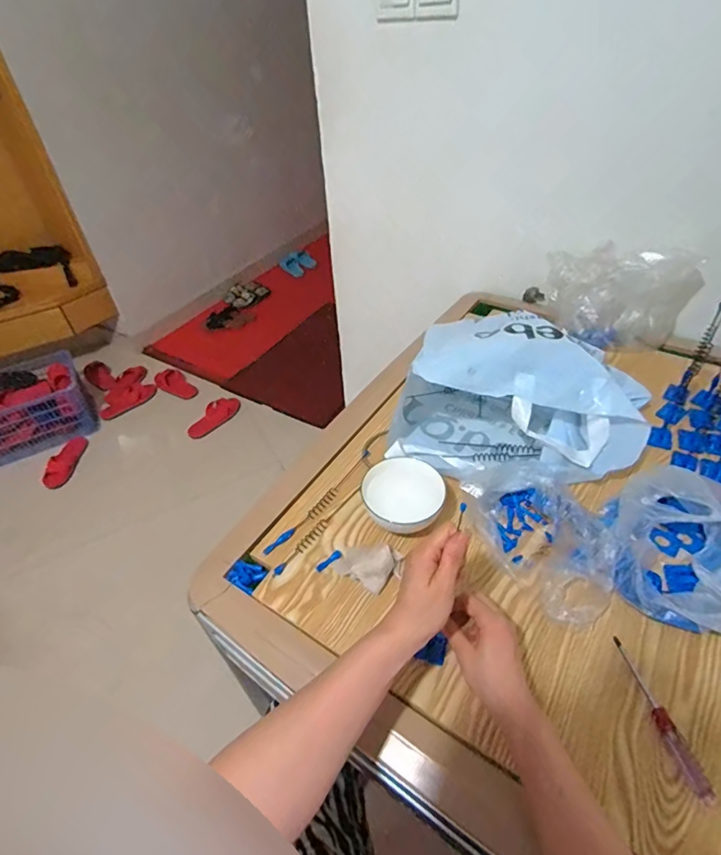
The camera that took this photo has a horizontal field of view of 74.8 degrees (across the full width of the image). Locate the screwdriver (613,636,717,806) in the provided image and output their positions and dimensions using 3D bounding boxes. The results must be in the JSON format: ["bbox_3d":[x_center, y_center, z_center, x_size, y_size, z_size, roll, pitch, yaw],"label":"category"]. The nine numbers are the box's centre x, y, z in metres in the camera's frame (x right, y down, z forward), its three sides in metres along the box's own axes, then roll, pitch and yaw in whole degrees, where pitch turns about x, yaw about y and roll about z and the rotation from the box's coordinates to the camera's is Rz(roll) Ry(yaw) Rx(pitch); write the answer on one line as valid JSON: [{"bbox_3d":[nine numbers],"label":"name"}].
[{"bbox_3d":[0.298,0.284,0.472,0.022,0.017,0.146,-14,45,-10],"label":"screwdriver"}]

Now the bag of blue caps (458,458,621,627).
[{"bbox_3d":[0.234,0.135,0.601,0.125,0.062,0.203,-24,47,-20],"label":"bag of blue caps"}]

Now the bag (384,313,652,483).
[{"bbox_3d":[0.237,-0.041,0.720,0.342,0.148,0.281,11,46,15],"label":"bag"}]

